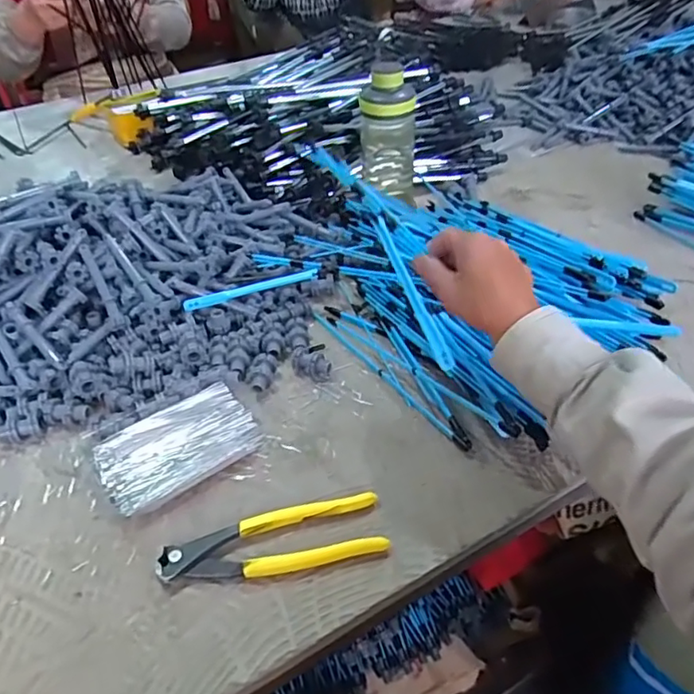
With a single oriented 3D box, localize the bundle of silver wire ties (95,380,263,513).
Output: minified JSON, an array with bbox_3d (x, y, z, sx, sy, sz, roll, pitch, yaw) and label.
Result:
[{"bbox_3d":[-0.147,0.084,0.503,0.128,0.018,0.079,-27,47,-24],"label":"bundle of silver wire ties"}]

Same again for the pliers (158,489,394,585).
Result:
[{"bbox_3d":[-0.055,0.147,0.432,0.163,0.017,0.047,-10,42,-7],"label":"pliers"}]

